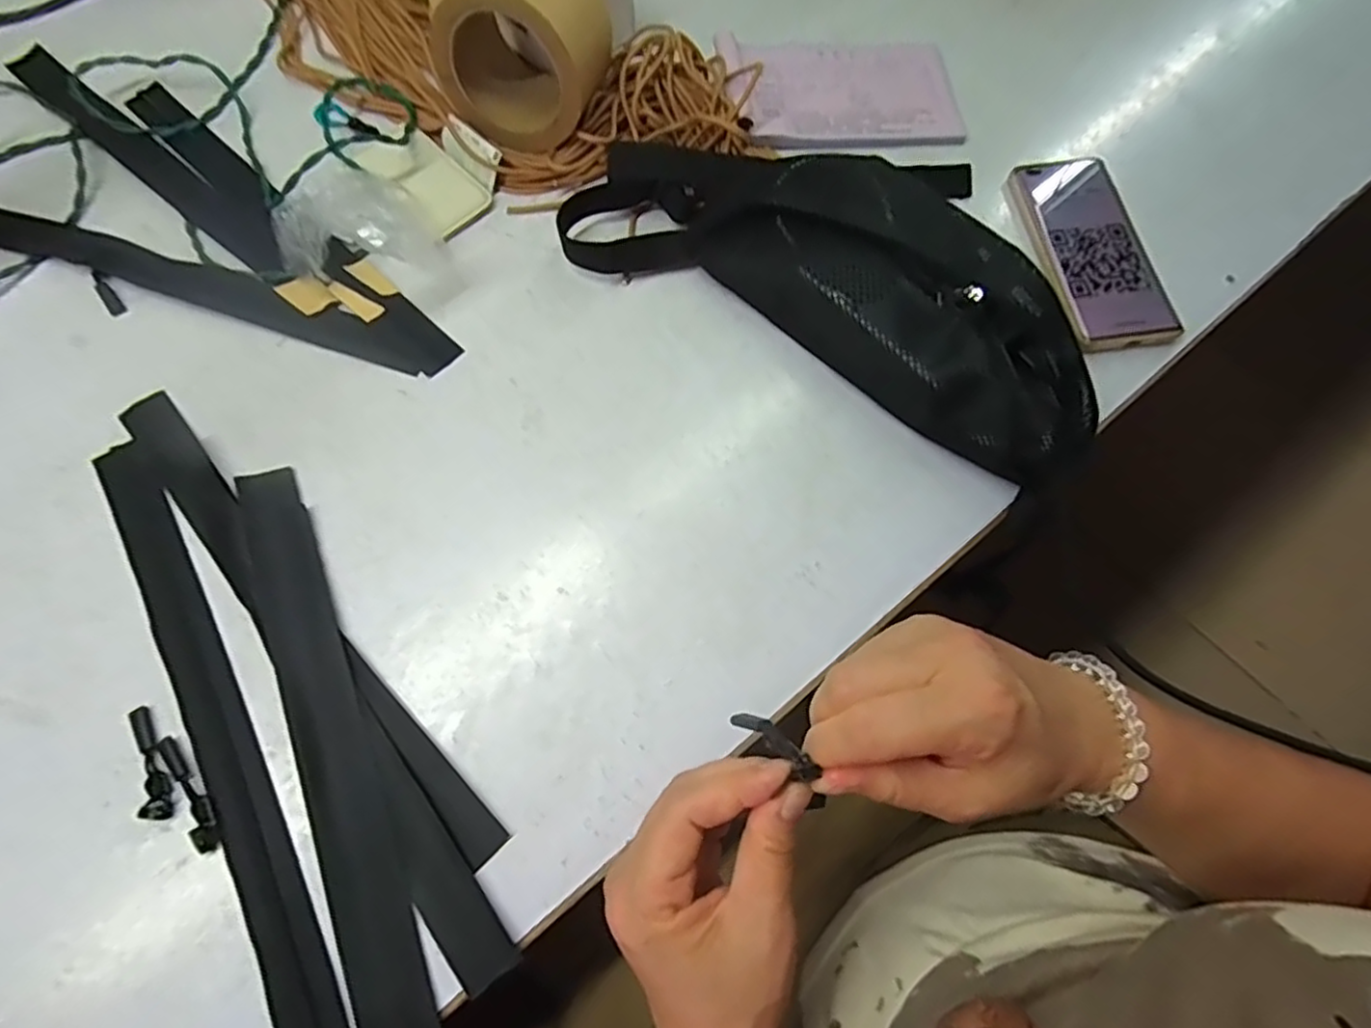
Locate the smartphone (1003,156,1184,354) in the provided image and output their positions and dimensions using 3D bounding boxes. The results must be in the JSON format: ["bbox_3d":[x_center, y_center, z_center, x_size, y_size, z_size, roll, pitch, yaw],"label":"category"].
[{"bbox_3d":[0.300,-0.195,0.481,0.079,0.013,0.161,-8,69,-3],"label":"smartphone"}]

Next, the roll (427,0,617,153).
[{"bbox_3d":[-0.111,-0.326,0.457,0.104,0.097,0.095,23,70,6],"label":"roll"}]

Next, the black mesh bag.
[{"bbox_3d":[0.111,-0.176,0.434,0.367,0.076,0.174,29,71,8],"label":"black mesh bag"}]

